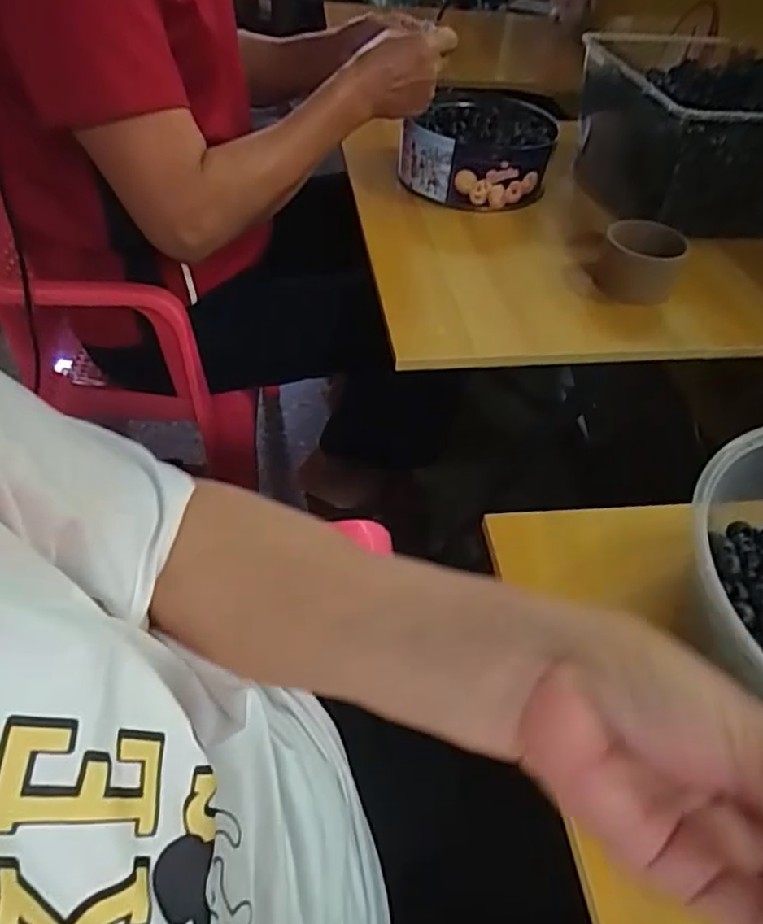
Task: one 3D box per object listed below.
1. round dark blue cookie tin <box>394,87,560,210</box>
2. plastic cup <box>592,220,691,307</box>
[{"bbox_3d":[0.128,-0.400,0.844,0.179,0.082,0.220,14,47,10],"label":"round dark blue cookie tin"},{"bbox_3d":[0.264,-0.202,0.673,0.082,0.060,0.073,18,48,13],"label":"plastic cup"}]

